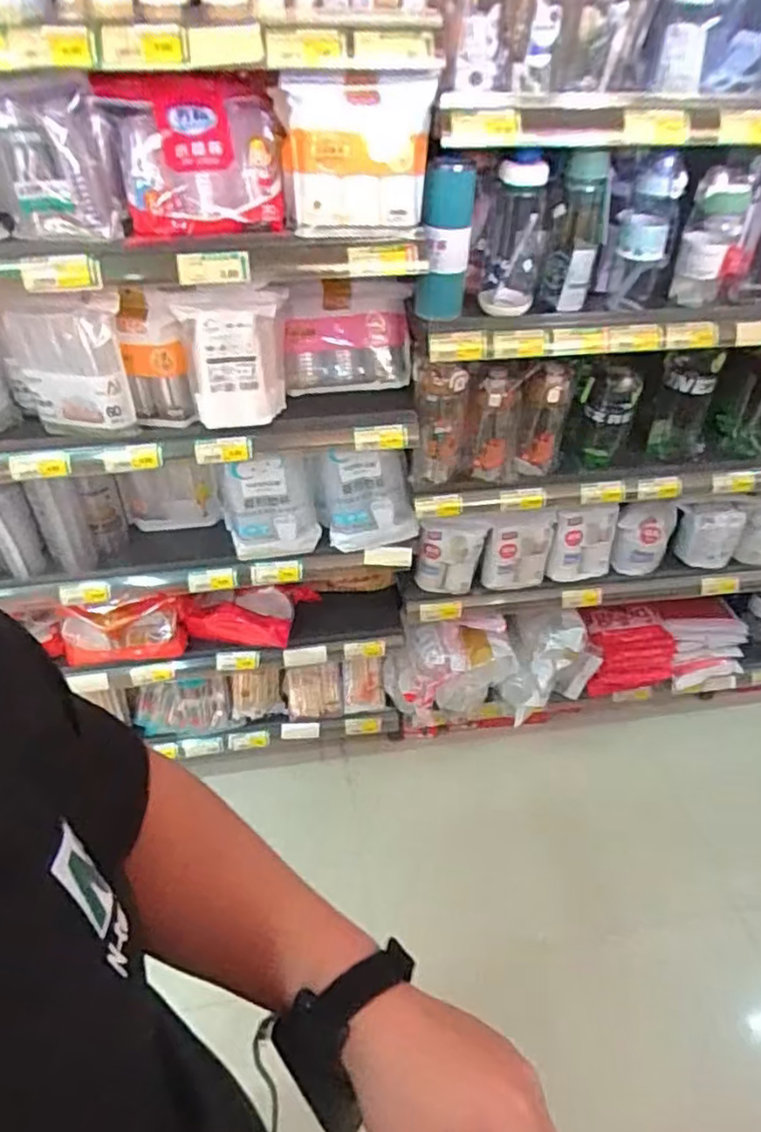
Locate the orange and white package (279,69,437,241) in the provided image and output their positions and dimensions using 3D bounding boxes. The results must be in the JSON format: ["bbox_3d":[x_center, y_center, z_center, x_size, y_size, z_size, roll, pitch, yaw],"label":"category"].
[{"bbox_3d":[-0.026,-0.490,0.797,0.172,0.173,0.065,-5,42,-5],"label":"orange and white package"}]

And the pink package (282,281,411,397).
[{"bbox_3d":[-0.056,-0.361,1.048,0.195,0.153,0.082,0,42,-1],"label":"pink package"}]

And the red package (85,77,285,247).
[{"bbox_3d":[-0.225,-0.501,0.812,0.199,0.159,0.095,-8,43,-9],"label":"red package"}]

